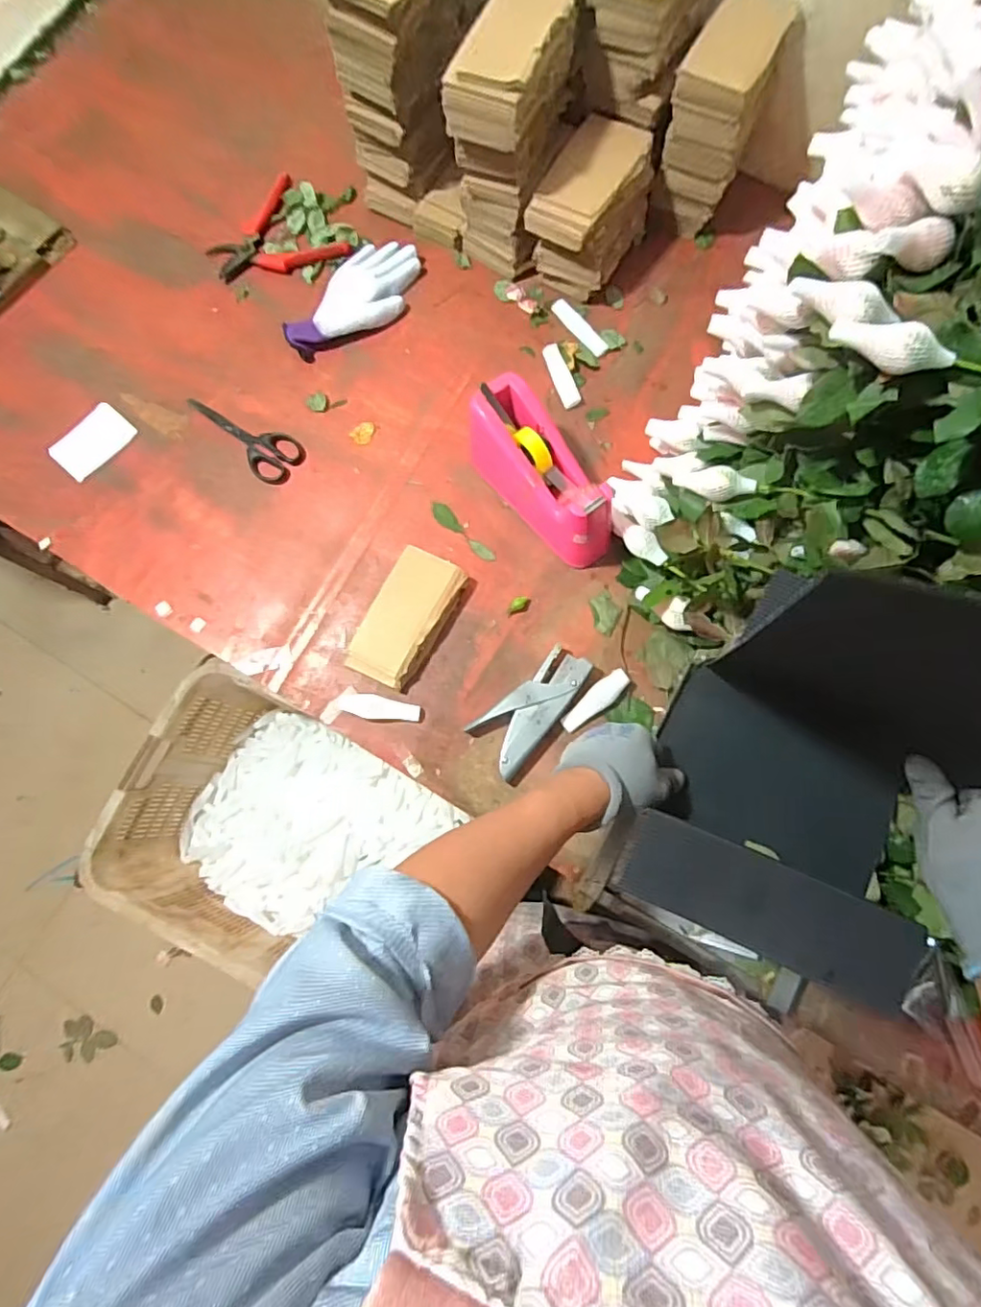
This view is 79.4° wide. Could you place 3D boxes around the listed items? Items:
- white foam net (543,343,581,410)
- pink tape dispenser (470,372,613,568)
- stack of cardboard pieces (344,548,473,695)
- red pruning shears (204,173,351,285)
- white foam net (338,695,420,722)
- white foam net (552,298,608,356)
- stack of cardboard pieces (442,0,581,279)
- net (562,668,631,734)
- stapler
[{"bbox_3d":[0.088,-0.349,0.743,0.023,0.014,0.092,-20,76,-4],"label":"white foam net"},{"bbox_3d":[0.061,-0.195,0.658,0.076,0.102,0.202,-39,79,-6],"label":"pink tape dispenser"},{"bbox_3d":[-0.093,-0.039,0.660,0.085,0.025,0.153,27,78,8],"label":"stack of cardboard pieces"},{"bbox_3d":[-0.303,-0.564,0.800,0.161,0.017,0.175,-35,78,-7],"label":"red pruning shears"},{"bbox_3d":[-0.121,0.060,0.645,0.087,0.012,0.025,7,76,3],"label":"white foam net"},{"bbox_3d":[0.113,-0.416,0.756,0.025,0.009,0.096,-35,78,-7],"label":"white foam net"},{"bbox_3d":[0.025,-0.594,0.693,0.104,0.228,0.161,17,77,5],"label":"stack of cardboard pieces"},{"bbox_3d":[0.114,0.051,0.644,0.086,0.014,0.027,-38,78,-8],"label":"net"},{"bbox_3d":[0.046,0.059,0.640,0.072,0.026,0.147,41,80,10],"label":"stapler"}]

